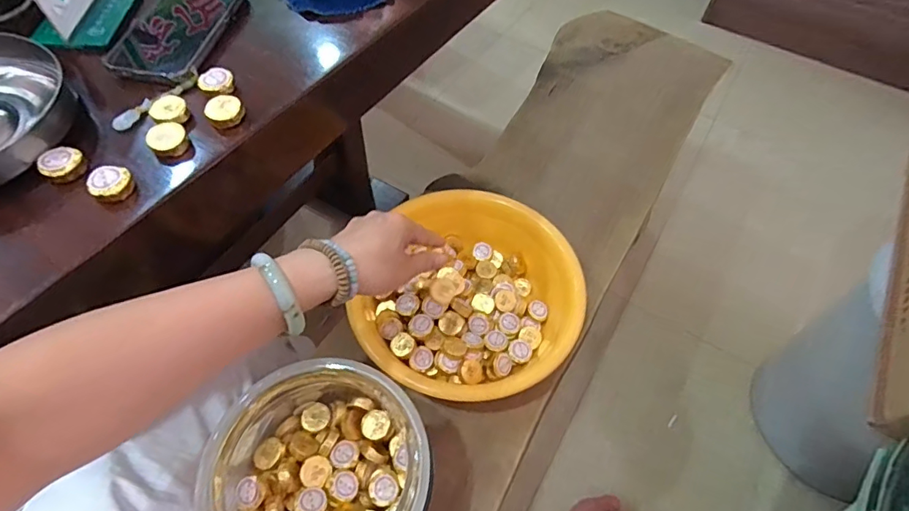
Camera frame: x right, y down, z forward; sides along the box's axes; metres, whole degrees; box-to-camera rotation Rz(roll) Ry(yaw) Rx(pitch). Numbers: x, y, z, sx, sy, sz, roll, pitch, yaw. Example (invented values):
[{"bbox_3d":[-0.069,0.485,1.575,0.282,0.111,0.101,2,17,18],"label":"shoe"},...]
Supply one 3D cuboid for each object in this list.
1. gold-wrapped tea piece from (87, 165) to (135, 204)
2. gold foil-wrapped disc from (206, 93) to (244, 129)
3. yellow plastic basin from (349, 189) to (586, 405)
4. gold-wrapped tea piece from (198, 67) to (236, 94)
[{"bbox_3d":[-0.271,-0.057,0.381,0.030,0.013,0.029,-34,65,-22],"label":"gold-wrapped tea piece"},{"bbox_3d":[-0.206,-0.130,0.431,0.032,0.012,0.036,-36,66,-23],"label":"gold foil-wrapped disc"},{"bbox_3d":[0.024,0.056,0.608,0.248,0.091,0.257,1,57,-2],"label":"yellow plastic basin"},{"bbox_3d":[-0.221,-0.161,0.449,0.030,0.013,0.025,-20,61,-15],"label":"gold-wrapped tea piece"}]

